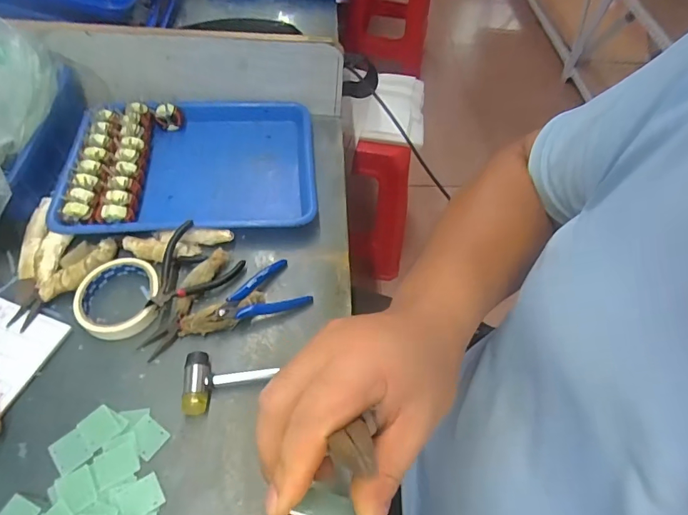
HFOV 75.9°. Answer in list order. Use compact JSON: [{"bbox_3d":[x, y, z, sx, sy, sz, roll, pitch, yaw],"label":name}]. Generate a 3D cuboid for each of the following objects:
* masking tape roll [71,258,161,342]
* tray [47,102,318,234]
[{"bbox_3d":[-0.255,0.044,0.498,0.088,0.025,0.095,2,55,-3],"label":"masking tape roll"},{"bbox_3d":[-0.207,-0.137,0.619,0.327,0.042,0.249,-2,55,-6],"label":"tray"}]

